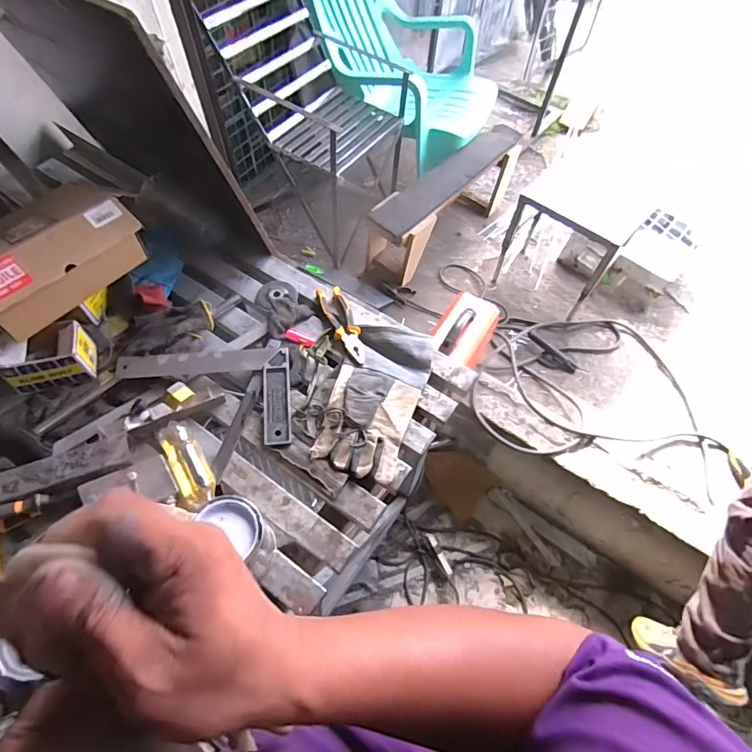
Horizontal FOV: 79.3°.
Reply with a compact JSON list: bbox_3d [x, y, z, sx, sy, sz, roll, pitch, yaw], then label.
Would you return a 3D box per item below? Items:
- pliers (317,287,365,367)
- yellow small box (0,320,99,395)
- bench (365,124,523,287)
[{"bbox_3d":[-0.065,-0.104,0.897,0.053,0.017,0.196,-19,61,-12],"label":"pliers"},{"bbox_3d":[-0.584,-0.036,0.804,0.134,0.059,0.092,-17,61,-11],"label":"yellow small box"},{"bbox_3d":[0.268,-0.677,1.782,0.207,0.317,0.760,38,66,20],"label":"bench"}]

